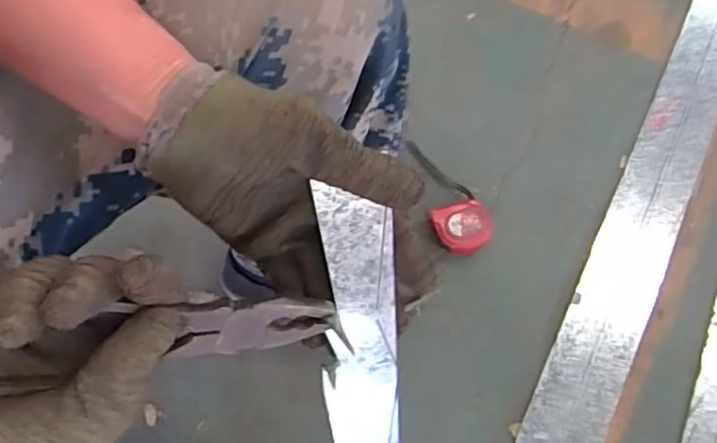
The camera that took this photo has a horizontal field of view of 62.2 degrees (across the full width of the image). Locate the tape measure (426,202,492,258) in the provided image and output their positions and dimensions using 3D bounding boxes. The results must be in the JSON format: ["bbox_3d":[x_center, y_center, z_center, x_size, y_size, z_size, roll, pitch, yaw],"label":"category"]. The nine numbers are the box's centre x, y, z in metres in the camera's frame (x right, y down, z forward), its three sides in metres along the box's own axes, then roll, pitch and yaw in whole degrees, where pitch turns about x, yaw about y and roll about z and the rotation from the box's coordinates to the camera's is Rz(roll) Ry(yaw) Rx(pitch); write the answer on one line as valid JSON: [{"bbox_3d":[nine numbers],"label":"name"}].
[{"bbox_3d":[0.132,0.009,0.756,0.071,0.036,0.065,0,68,-1],"label":"tape measure"}]

